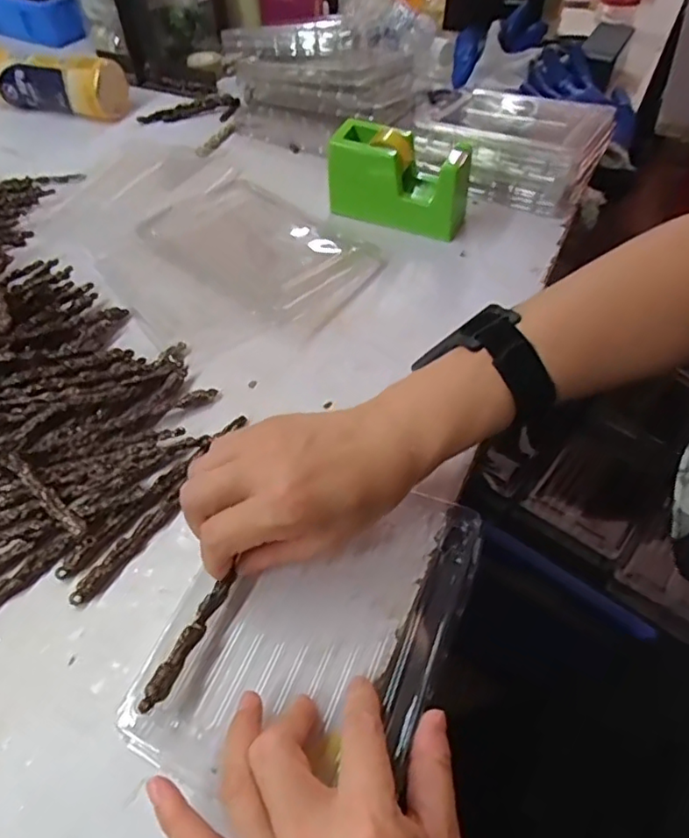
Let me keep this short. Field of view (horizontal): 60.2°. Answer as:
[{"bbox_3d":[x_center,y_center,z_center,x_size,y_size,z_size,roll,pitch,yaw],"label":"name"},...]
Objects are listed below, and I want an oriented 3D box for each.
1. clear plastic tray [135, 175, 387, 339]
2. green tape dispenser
[{"bbox_3d":[-0.072,-0.154,0.538,0.195,0.030,0.142,28,55,21],"label":"clear plastic tray"},{"bbox_3d":[0.052,-0.230,0.569,0.129,0.077,0.047,19,53,16],"label":"green tape dispenser"}]

